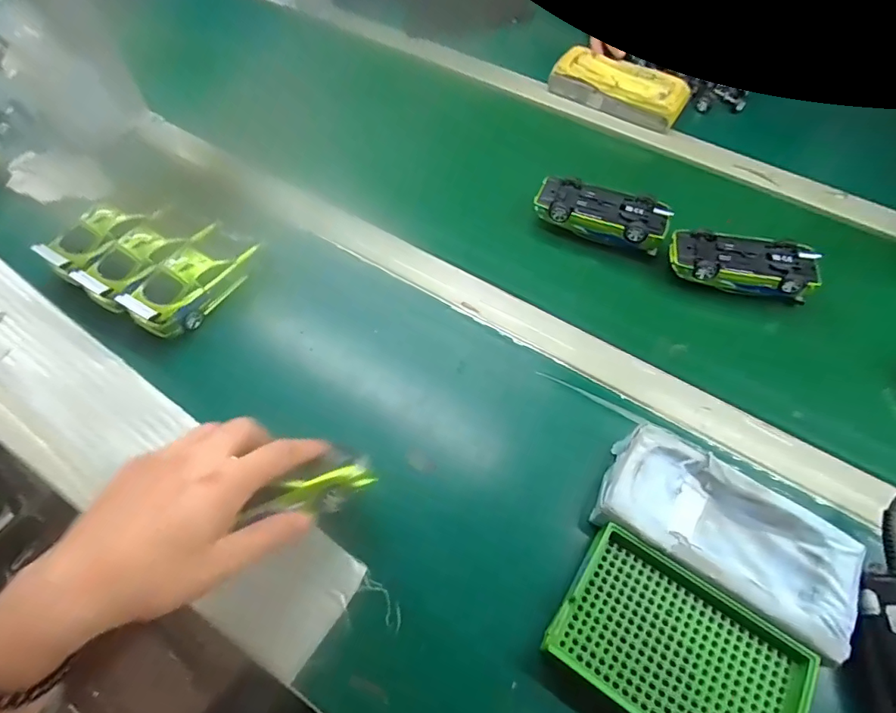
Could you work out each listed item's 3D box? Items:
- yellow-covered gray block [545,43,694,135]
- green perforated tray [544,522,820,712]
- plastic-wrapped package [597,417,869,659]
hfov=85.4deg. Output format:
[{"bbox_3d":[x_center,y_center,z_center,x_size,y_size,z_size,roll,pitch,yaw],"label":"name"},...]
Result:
[{"bbox_3d":[0.222,-0.349,0.624,0.165,0.025,0.090,26,60,13],"label":"yellow-covered gray block"},{"bbox_3d":[0.140,0.181,0.299,0.137,0.020,0.089,31,62,16],"label":"green perforated tray"},{"bbox_3d":[0.189,0.121,0.338,0.164,0.034,0.082,30,63,16],"label":"plastic-wrapped package"}]

